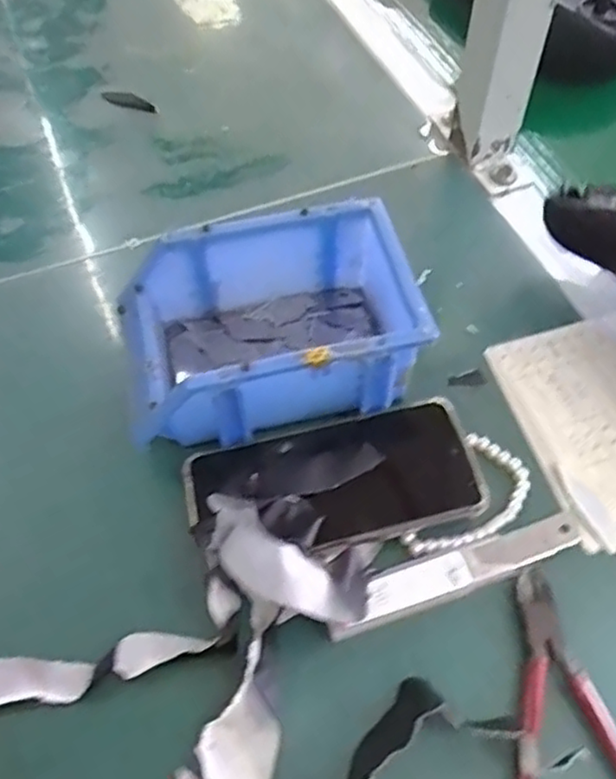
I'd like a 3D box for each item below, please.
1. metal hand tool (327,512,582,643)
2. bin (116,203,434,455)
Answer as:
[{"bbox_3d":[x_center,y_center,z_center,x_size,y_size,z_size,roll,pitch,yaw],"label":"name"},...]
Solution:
[{"bbox_3d":[0.082,0.099,0.377,0.149,0.009,0.023,-17,57,-10],"label":"metal hand tool"},{"bbox_3d":[-0.024,-0.037,0.429,0.171,0.079,0.116,-12,56,-6],"label":"bin"}]

